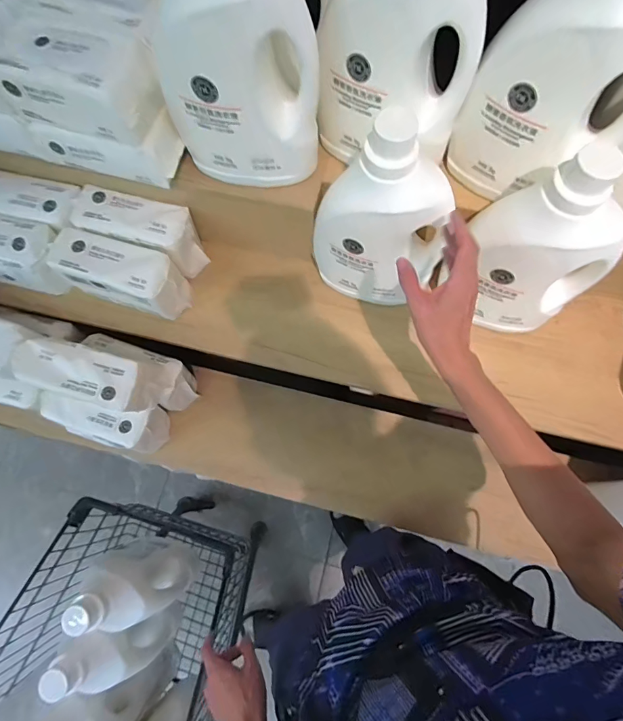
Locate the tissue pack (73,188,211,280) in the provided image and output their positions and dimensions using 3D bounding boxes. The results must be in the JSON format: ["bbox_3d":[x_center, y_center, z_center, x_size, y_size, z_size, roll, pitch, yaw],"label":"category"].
[{"bbox_3d":[-0.286,-0.217,0.686,0.200,0.095,0.083,17,74,6],"label":"tissue pack"}]

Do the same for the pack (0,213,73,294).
[{"bbox_3d":[-0.494,-0.181,0.666,0.213,0.067,0.094,14,74,5],"label":"pack"}]

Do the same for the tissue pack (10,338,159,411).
[{"bbox_3d":[-0.352,0.023,0.633,0.197,0.085,0.080,13,74,5],"label":"tissue pack"}]

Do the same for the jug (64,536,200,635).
[{"bbox_3d":[-0.336,0.422,0.785,0.150,0.262,0.114,-8,73,-1],"label":"jug"}]

